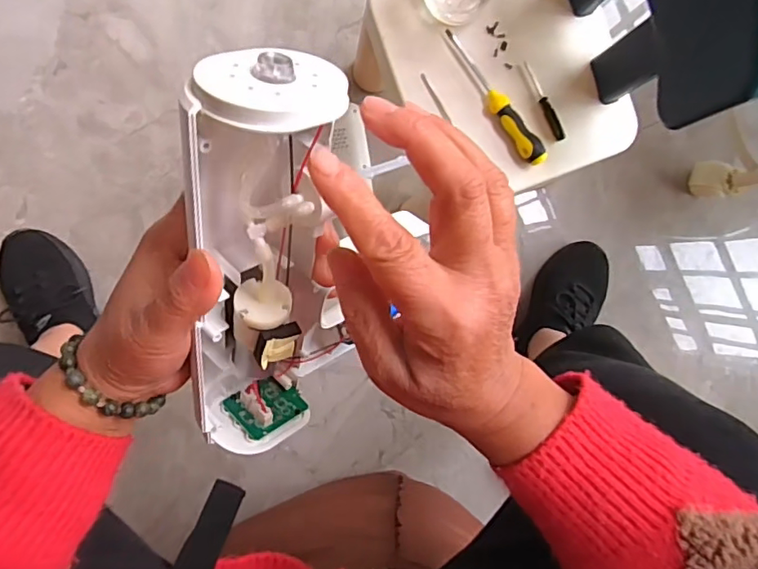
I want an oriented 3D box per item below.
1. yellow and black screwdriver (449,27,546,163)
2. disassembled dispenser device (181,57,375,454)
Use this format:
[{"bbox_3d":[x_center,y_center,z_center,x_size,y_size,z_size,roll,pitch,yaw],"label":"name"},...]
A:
[{"bbox_3d":[0.118,-0.188,0.540,0.021,0.019,0.159,-35,93,-3],"label":"yellow and black screwdriver"},{"bbox_3d":[-0.051,0.001,0.258,0.067,0.215,0.061,10,45,-4],"label":"disassembled dispenser device"}]

